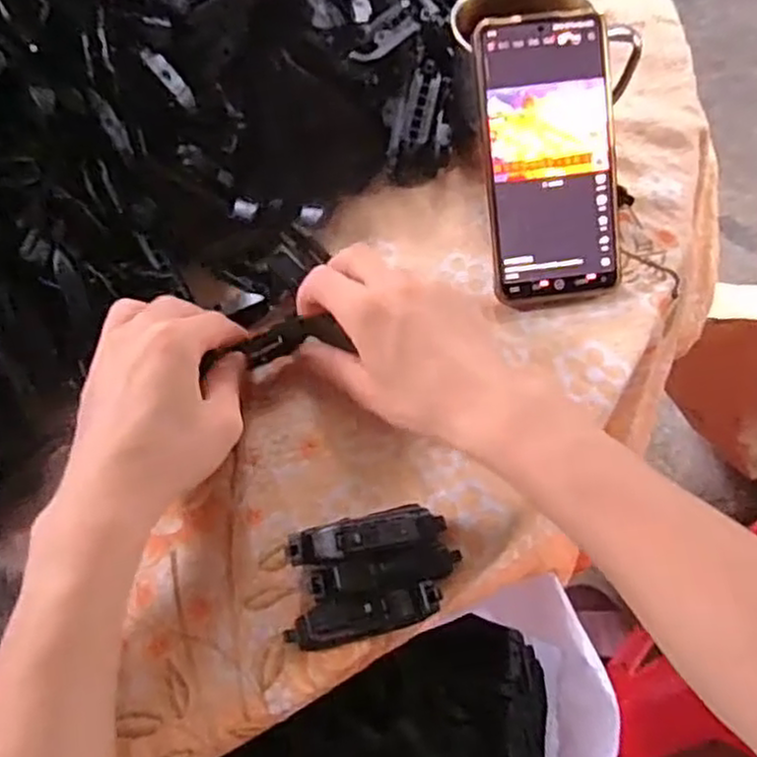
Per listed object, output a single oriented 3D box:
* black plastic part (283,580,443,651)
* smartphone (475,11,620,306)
[{"bbox_3d":[-0.007,0.113,0.343,0.075,0.021,0.017,-15,61,-4],"label":"black plastic part"},{"bbox_3d":[0.103,-0.130,0.431,0.077,0.005,0.164,-7,100,0],"label":"smartphone"}]

